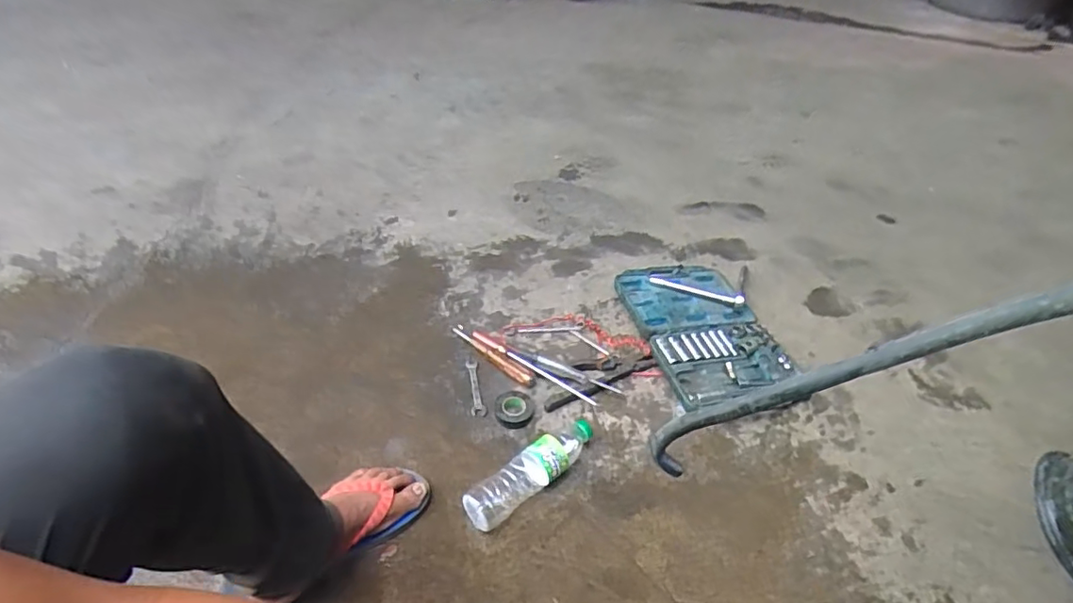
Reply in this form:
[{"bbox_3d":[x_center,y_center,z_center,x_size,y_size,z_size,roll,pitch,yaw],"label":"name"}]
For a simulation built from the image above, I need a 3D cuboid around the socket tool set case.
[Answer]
[{"bbox_3d":[0.317,0.055,1.095,0.249,0.043,0.375,-10,42,-13],"label":"socket tool set case"}]

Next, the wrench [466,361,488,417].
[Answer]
[{"bbox_3d":[-0.105,0.151,0.991,0.025,0.007,0.124,-6,42,-8],"label":"wrench"}]

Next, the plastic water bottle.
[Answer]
[{"bbox_3d":[-0.003,0.246,0.840,0.228,0.057,0.052,-27,49,-29],"label":"plastic water bottle"}]

